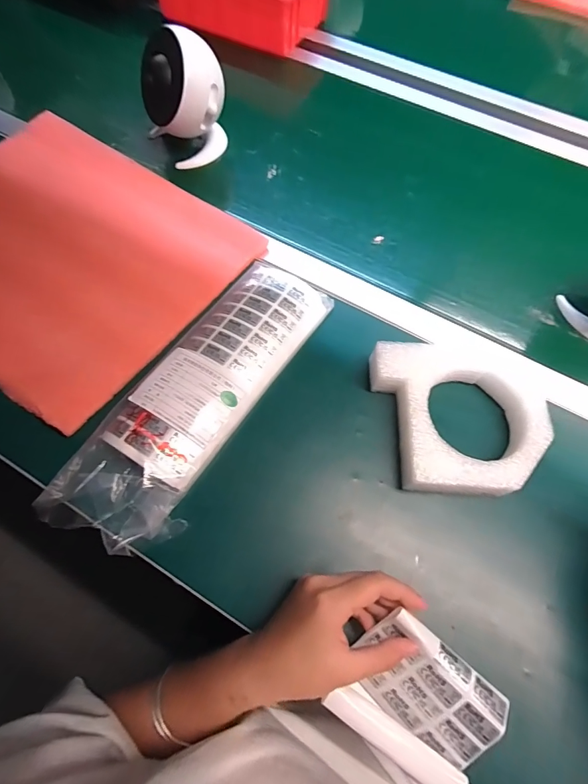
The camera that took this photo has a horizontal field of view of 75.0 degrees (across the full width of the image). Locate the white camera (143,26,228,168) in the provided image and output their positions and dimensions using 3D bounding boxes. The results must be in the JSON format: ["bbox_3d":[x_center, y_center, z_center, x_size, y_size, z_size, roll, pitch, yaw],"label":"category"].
[{"bbox_3d":[-0.152,-0.403,0.536,0.110,0.144,0.092,-8,65,-6],"label":"white camera"}]

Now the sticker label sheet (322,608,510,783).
[{"bbox_3d":[0.092,0.228,0.280,0.103,0.046,0.084,34,70,15],"label":"sticker label sheet"}]

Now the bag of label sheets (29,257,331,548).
[{"bbox_3d":[-0.093,-0.007,0.401,0.121,0.046,0.344,28,67,11],"label":"bag of label sheets"}]

